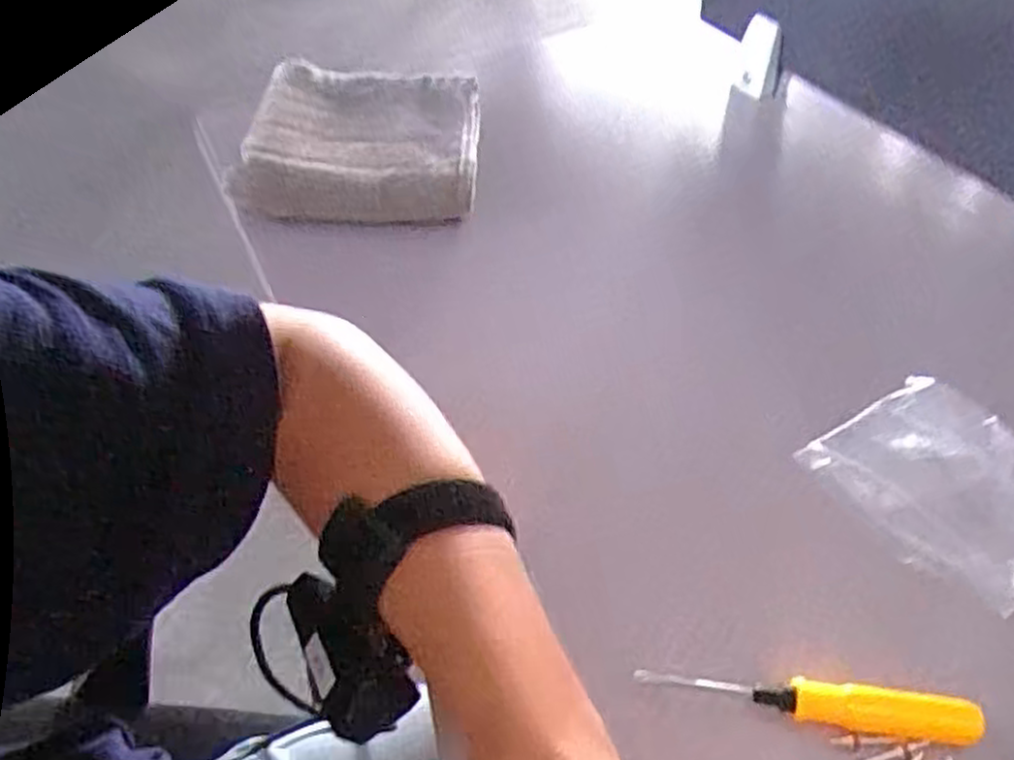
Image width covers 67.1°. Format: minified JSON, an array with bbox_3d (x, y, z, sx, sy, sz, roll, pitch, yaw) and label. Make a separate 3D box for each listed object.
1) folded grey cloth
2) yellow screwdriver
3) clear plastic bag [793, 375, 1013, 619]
[{"bbox_3d":[-0.109,-0.188,0.588,0.170,0.048,0.186,2,47,4],"label":"folded grey cloth"},{"bbox_3d":[0.117,0.126,0.298,0.127,0.012,0.015,4,48,6],"label":"yellow screwdriver"},{"bbox_3d":[0.212,0.047,0.363,0.092,0.023,0.104,-24,51,-19],"label":"clear plastic bag"}]

